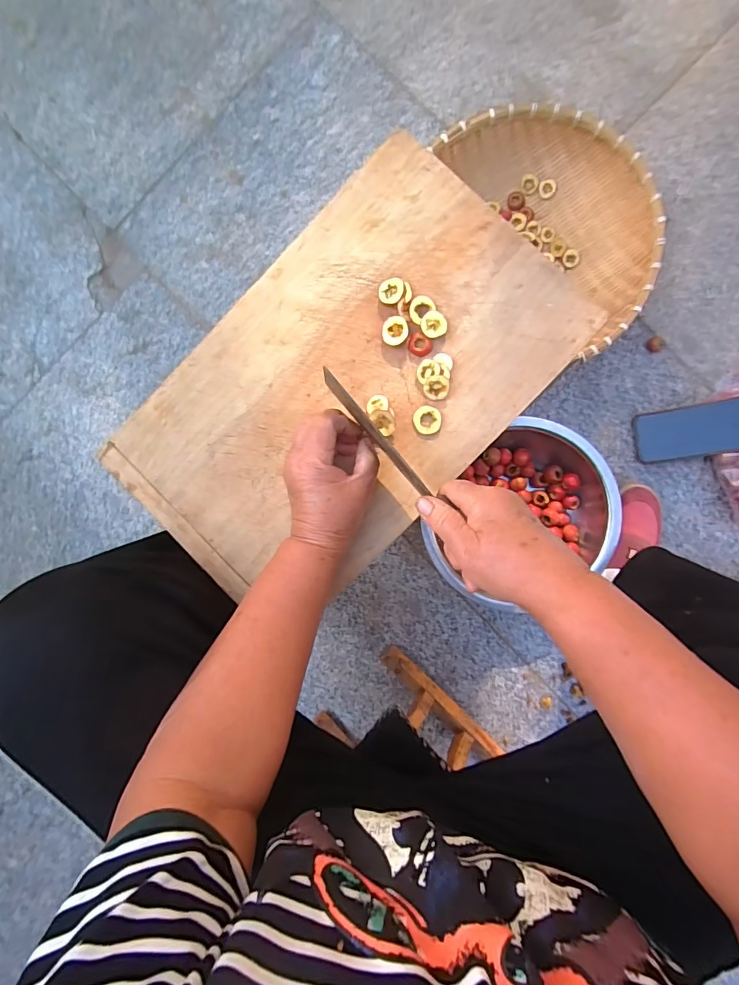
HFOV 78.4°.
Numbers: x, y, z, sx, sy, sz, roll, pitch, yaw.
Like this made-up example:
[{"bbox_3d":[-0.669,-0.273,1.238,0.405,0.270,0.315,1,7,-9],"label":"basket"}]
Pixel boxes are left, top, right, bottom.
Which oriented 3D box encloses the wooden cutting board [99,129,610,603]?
[{"bbox_3d":[-0.022,-0.100,0.455,0.448,0.020,0.278,-45,85,3],"label":"wooden cutting board"}]

